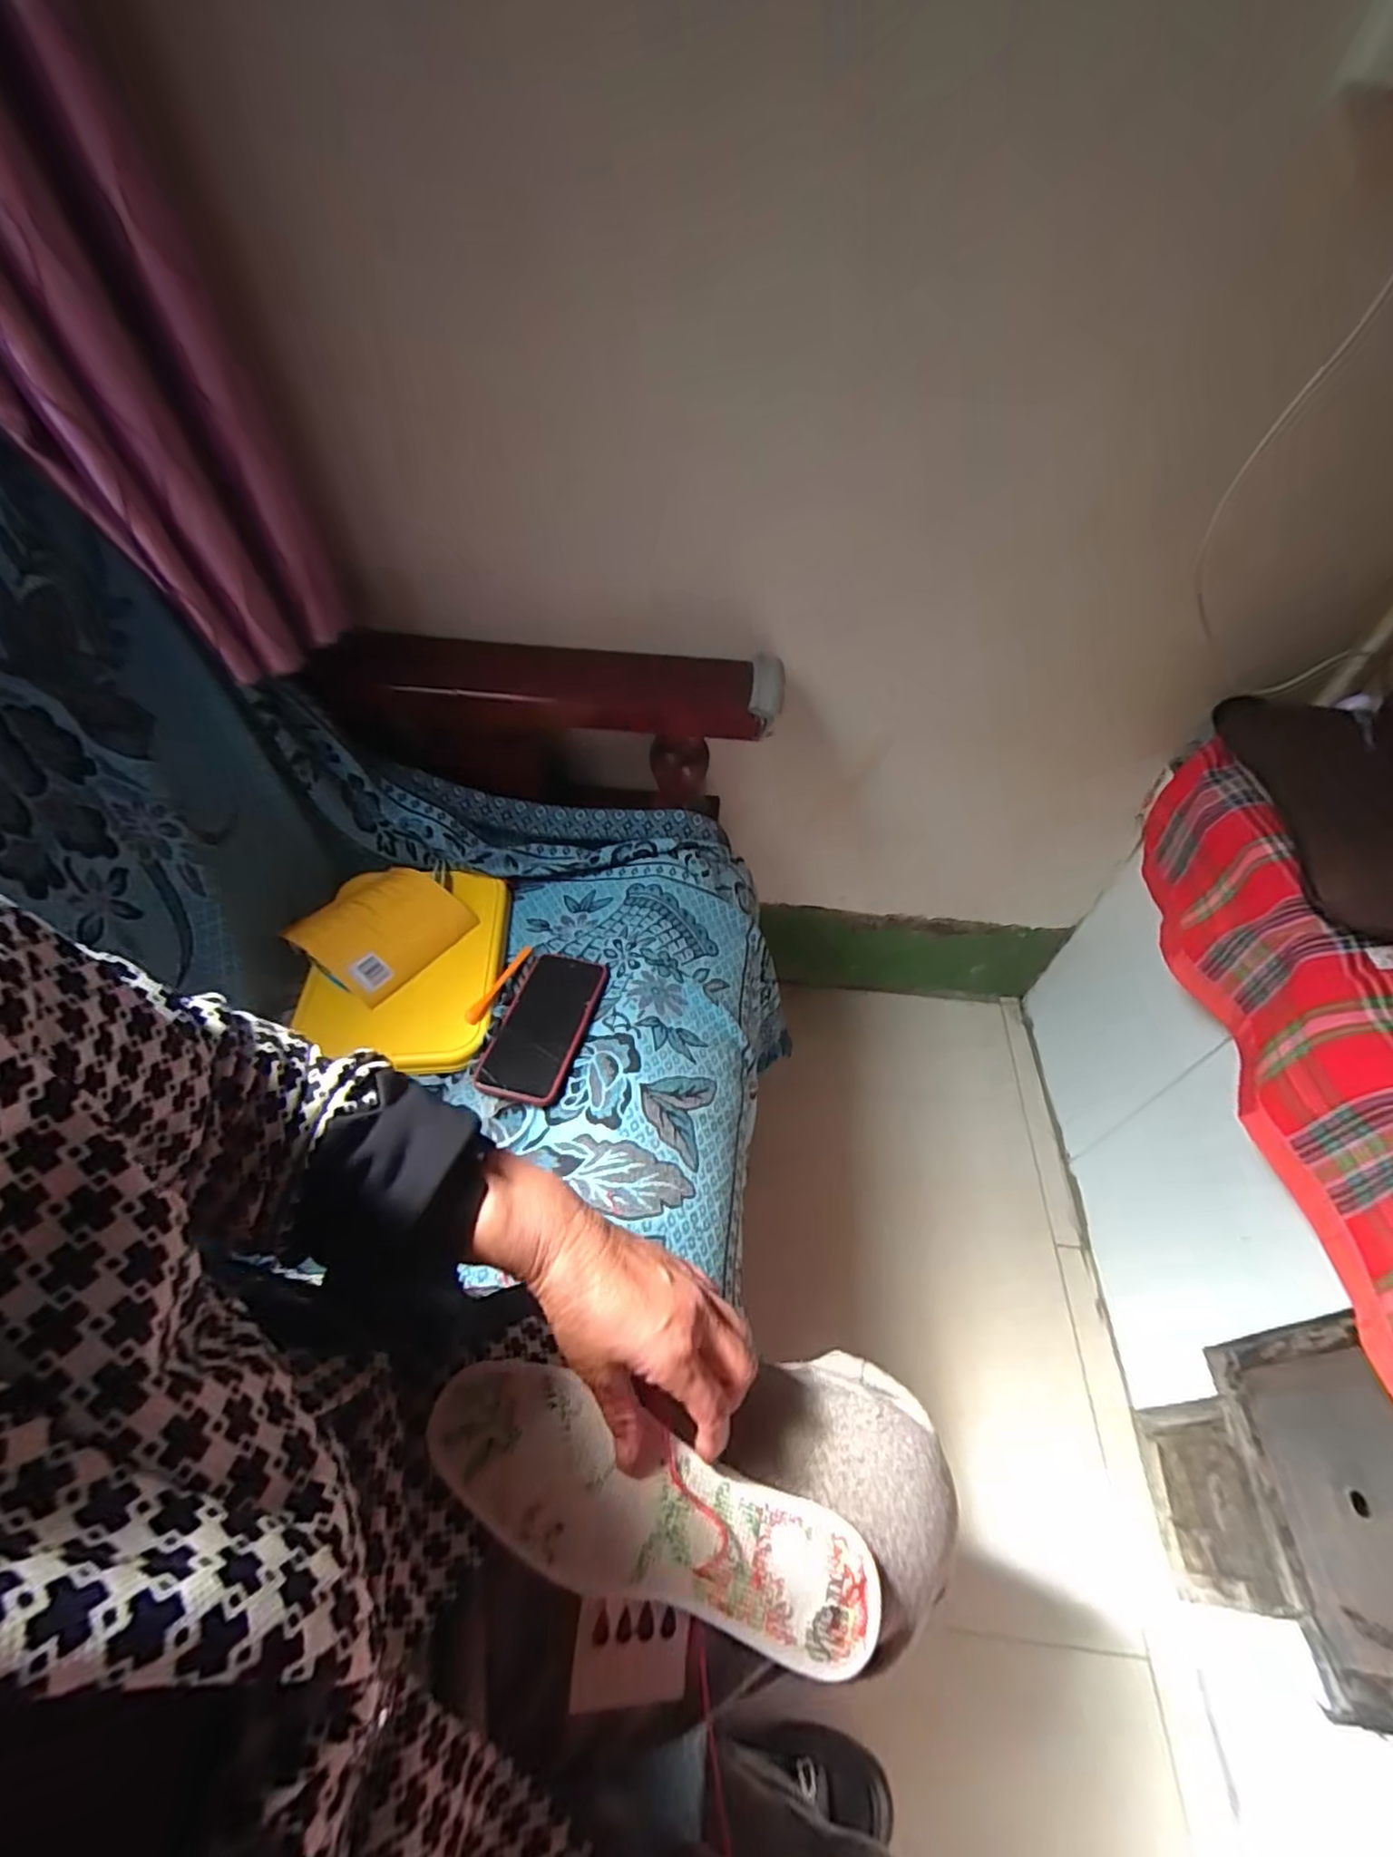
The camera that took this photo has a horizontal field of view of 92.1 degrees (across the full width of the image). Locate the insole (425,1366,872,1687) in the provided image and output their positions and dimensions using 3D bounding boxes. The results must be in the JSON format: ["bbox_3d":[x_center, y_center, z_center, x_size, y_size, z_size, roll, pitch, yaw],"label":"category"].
[{"bbox_3d":[-0.022,0.296,0.338,0.236,0.008,0.072,26,42,3],"label":"insole"}]

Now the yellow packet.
[{"bbox_3d":[-0.326,-0.004,0.695,0.145,0.046,0.149,27,55,17],"label":"yellow packet"}]

